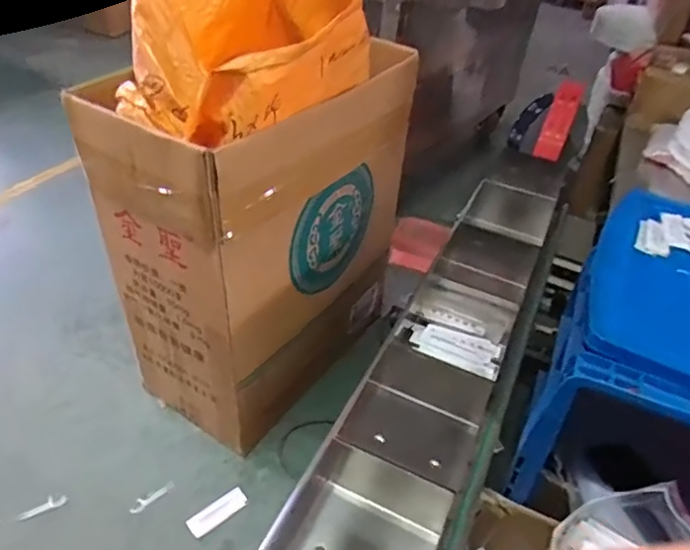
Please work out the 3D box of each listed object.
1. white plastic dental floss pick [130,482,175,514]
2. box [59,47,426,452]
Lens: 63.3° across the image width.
[{"bbox_3d":[-0.307,0.352,0.887,0.021,0.005,0.072,33,47,30],"label":"white plastic dental floss pick"},{"bbox_3d":[-0.120,-0.073,0.967,0.266,0.541,0.482,27,44,25],"label":"box"}]

